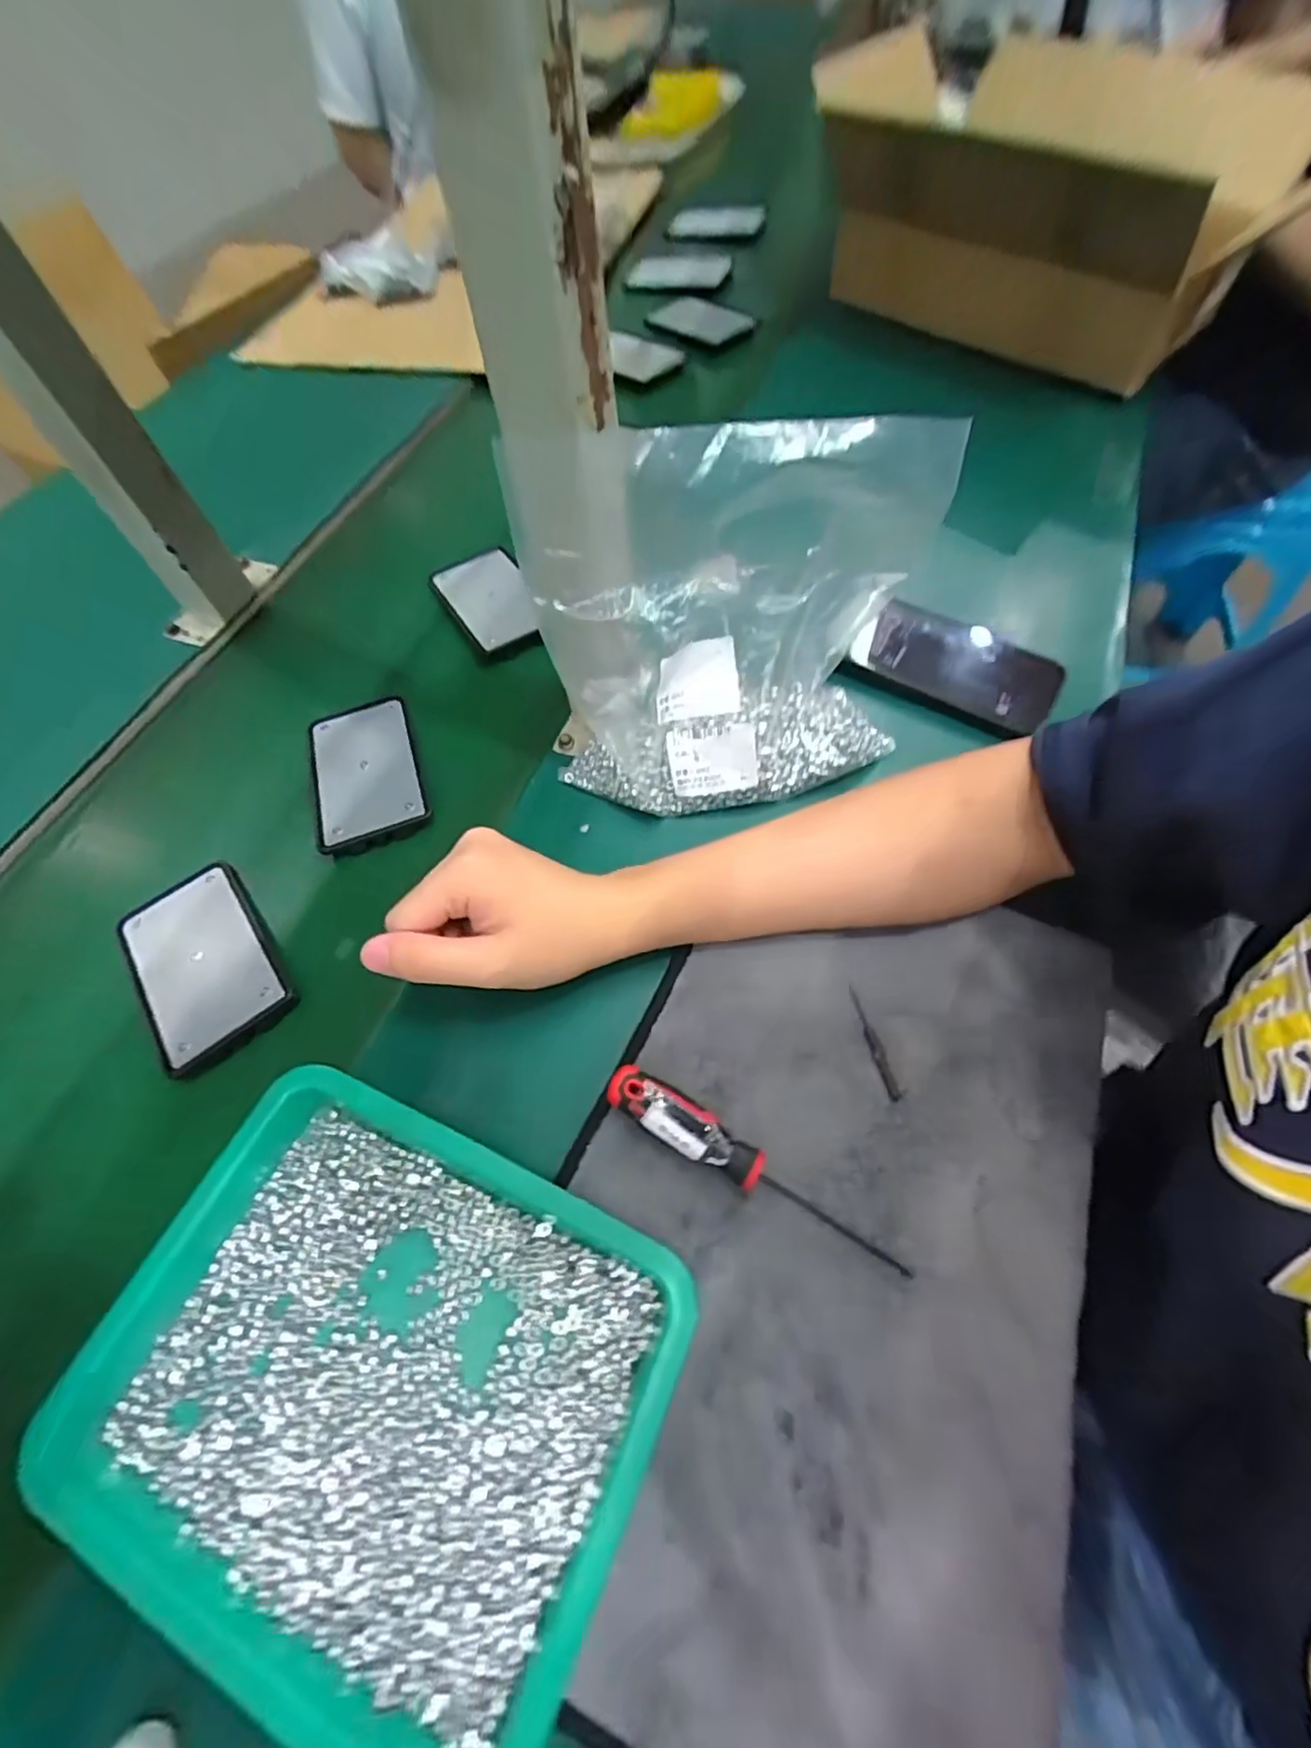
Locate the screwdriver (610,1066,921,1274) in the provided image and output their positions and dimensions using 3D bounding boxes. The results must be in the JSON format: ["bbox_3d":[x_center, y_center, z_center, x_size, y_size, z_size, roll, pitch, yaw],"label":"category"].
[{"bbox_3d":[0.044,0.133,0.298,0.148,0.020,0.023,26,65,17],"label":"screwdriver"}]

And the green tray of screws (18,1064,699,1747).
[{"bbox_3d":[-0.113,0.199,0.266,0.223,0.023,0.176,21,64,14],"label":"green tray of screws"}]

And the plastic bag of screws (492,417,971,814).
[{"bbox_3d":[0.045,-0.122,0.346,0.207,0.182,0.078,-8,61,-1],"label":"plastic bag of screws"}]

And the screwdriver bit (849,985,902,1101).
[{"bbox_3d":[0.110,0.085,0.331,0.006,0.004,0.057,-14,61,-5],"label":"screwdriver bit"}]

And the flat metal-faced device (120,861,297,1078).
[{"bbox_3d":[-0.262,0.049,0.375,0.072,0.006,0.125,-37,65,-16],"label":"flat metal-faced device"}]

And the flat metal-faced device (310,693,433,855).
[{"bbox_3d":[-0.196,-0.072,0.440,0.068,0.011,0.125,-20,62,-8],"label":"flat metal-faced device"}]

